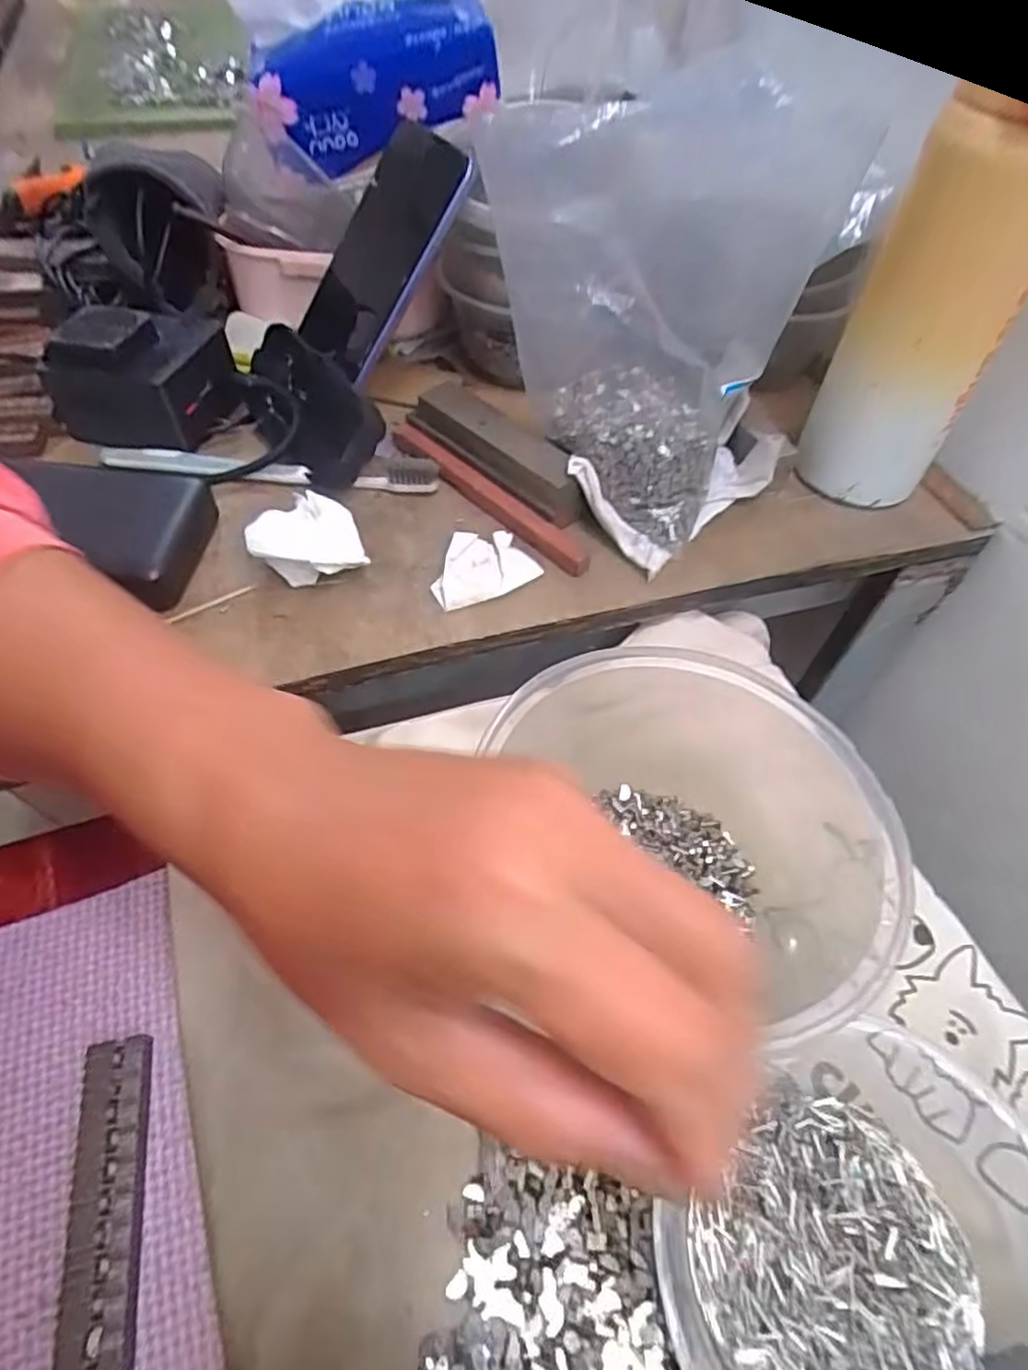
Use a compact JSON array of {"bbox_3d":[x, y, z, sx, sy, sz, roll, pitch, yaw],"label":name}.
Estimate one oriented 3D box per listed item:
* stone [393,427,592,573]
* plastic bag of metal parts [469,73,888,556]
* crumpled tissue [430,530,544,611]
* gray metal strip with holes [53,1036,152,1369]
[{"bbox_3d":[-0.018,-0.105,0.376,0.150,0.008,0.016,40,61,23],"label":"stone"},{"bbox_3d":[0.070,-0.194,0.354,0.129,0.148,0.186,-19,56,-14],"label":"plastic bag of metal parts"},{"bbox_3d":[-0.017,-0.061,0.346,0.053,0.009,0.039,-21,57,-17],"label":"crumpled tissue"},{"bbox_3d":[-0.123,0.161,0.209,0.021,0.012,0.097,-9,55,-10],"label":"gray metal strip with holes"}]

